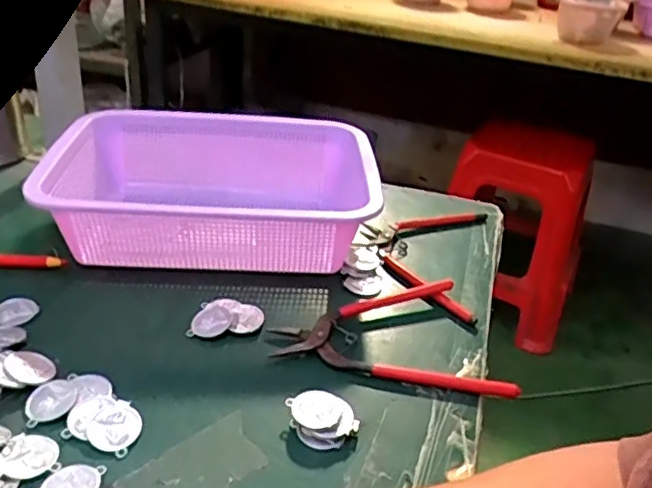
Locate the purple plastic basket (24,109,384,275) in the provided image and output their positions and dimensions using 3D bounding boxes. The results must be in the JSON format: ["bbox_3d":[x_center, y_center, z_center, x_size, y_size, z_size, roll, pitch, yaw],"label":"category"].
[{"bbox_3d":[-0.092,-0.043,0.527,0.248,0.079,0.175,4,31,-2],"label":"purple plastic basket"}]

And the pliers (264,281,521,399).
[{"bbox_3d":[0.049,0.058,0.447,0.165,0.015,0.102,8,32,4],"label":"pliers"}]

